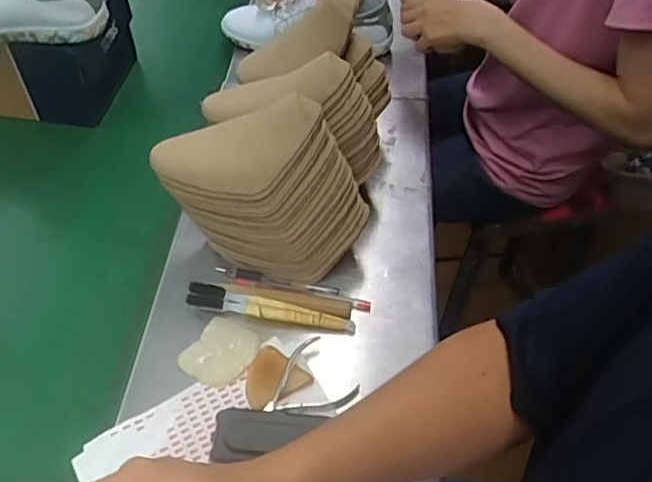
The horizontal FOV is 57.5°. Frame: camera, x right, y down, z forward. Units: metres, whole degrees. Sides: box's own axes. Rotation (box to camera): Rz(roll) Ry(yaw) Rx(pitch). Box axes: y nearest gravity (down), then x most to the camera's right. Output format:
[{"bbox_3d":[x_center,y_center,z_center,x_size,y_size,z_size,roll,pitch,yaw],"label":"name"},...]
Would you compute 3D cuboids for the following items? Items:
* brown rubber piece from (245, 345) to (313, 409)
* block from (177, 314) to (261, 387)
[{"bbox_3d":[-0.051,0.130,0.554,0.057,0.010,0.055,32,55,22],"label":"brown rubber piece"},{"bbox_3d":[-0.100,0.107,0.574,0.058,0.008,0.068,24,53,17],"label":"block"}]

